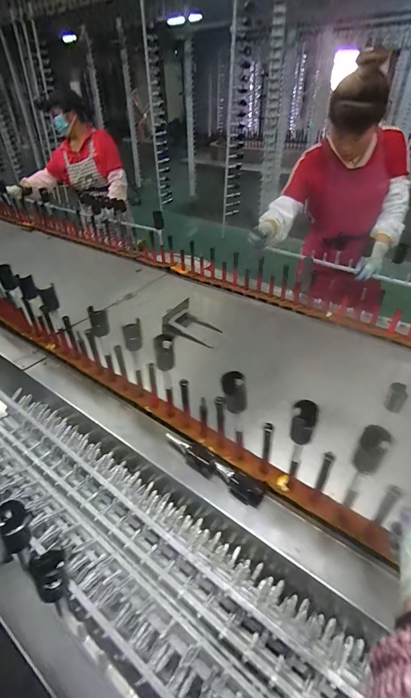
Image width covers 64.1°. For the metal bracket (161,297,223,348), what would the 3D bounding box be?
[{"bbox_3d":[-0.045,-0.083,1.133,0.208,0.093,0.124,21,43,24],"label":"metal bracket"}]

